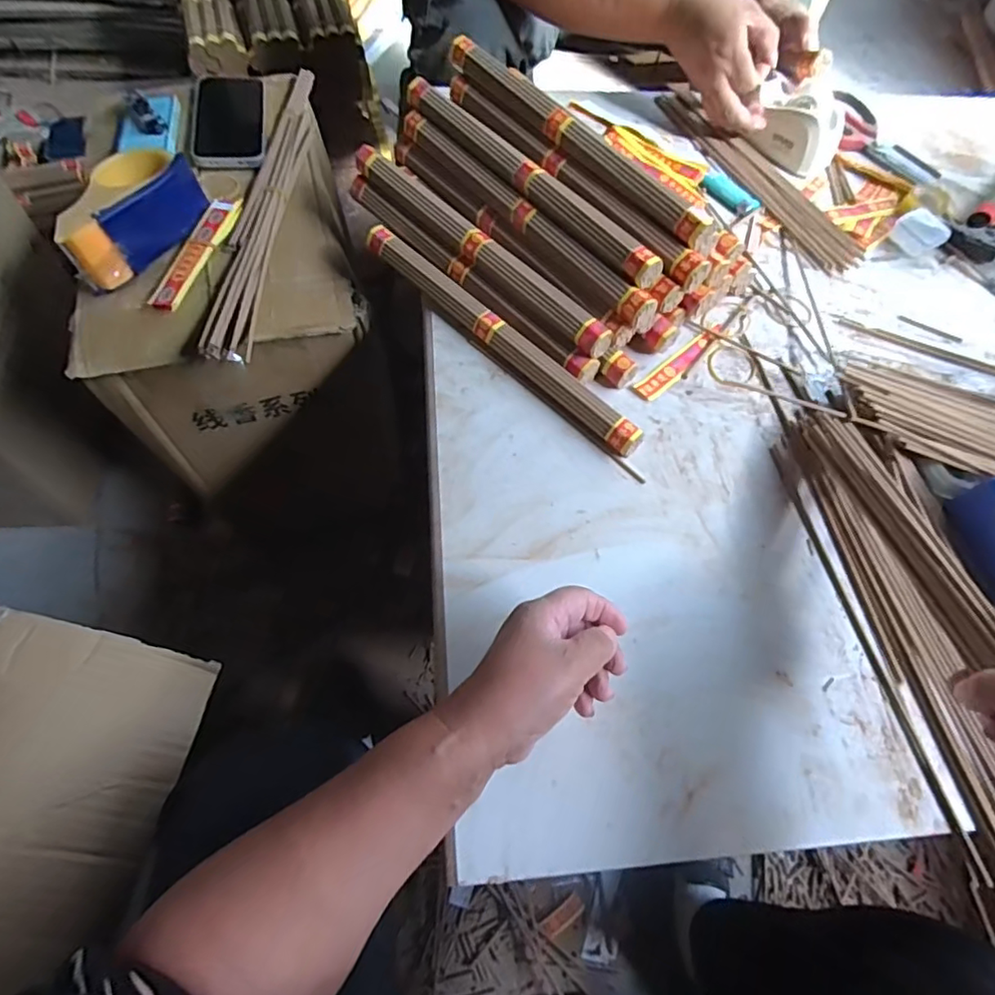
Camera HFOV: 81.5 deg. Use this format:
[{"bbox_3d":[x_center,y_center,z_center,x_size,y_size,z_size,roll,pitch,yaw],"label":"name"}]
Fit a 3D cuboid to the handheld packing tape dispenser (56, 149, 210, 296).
[{"bbox_3d":[-0.357,-0.277,0.564,0.076,0.055,0.159,20,64,6],"label":"handheld packing tape dispenser"}]

